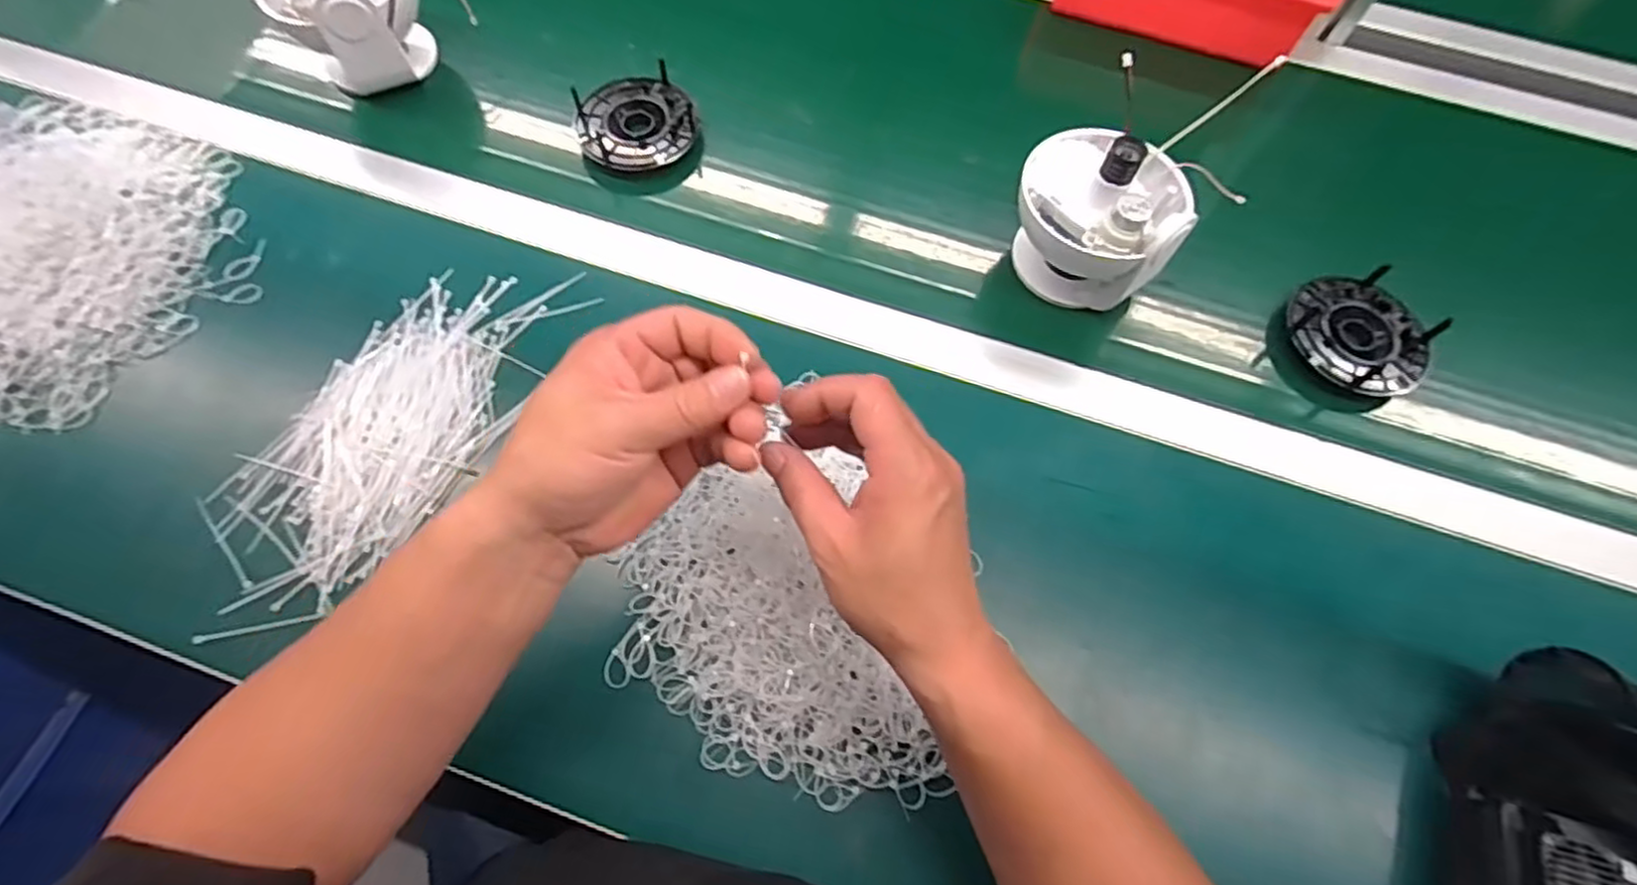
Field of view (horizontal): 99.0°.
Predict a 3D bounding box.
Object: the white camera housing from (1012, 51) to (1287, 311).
[{"bbox_3d":[0.212,-0.178,0.517,0.123,0.116,0.138,31,69,11],"label":"white camera housing"}]

